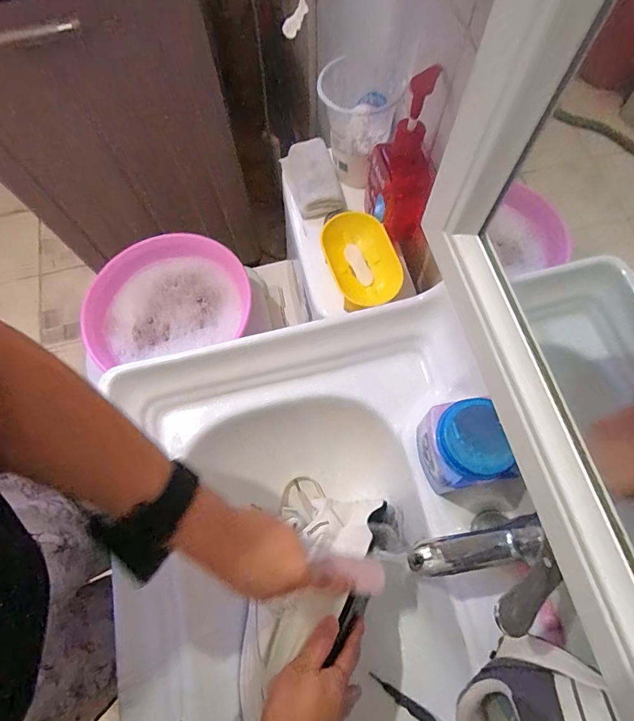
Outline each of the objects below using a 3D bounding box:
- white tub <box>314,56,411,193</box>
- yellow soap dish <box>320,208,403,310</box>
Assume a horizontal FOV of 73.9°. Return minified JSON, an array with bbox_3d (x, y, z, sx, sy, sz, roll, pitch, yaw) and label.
[{"bbox_3d":[0.060,-0.347,0.631,0.113,0.129,0.099,2,70,2],"label":"white tub"},{"bbox_3d":[0.067,-0.135,0.595,0.091,0.047,0.142,-17,71,-5],"label":"yellow soap dish"}]

